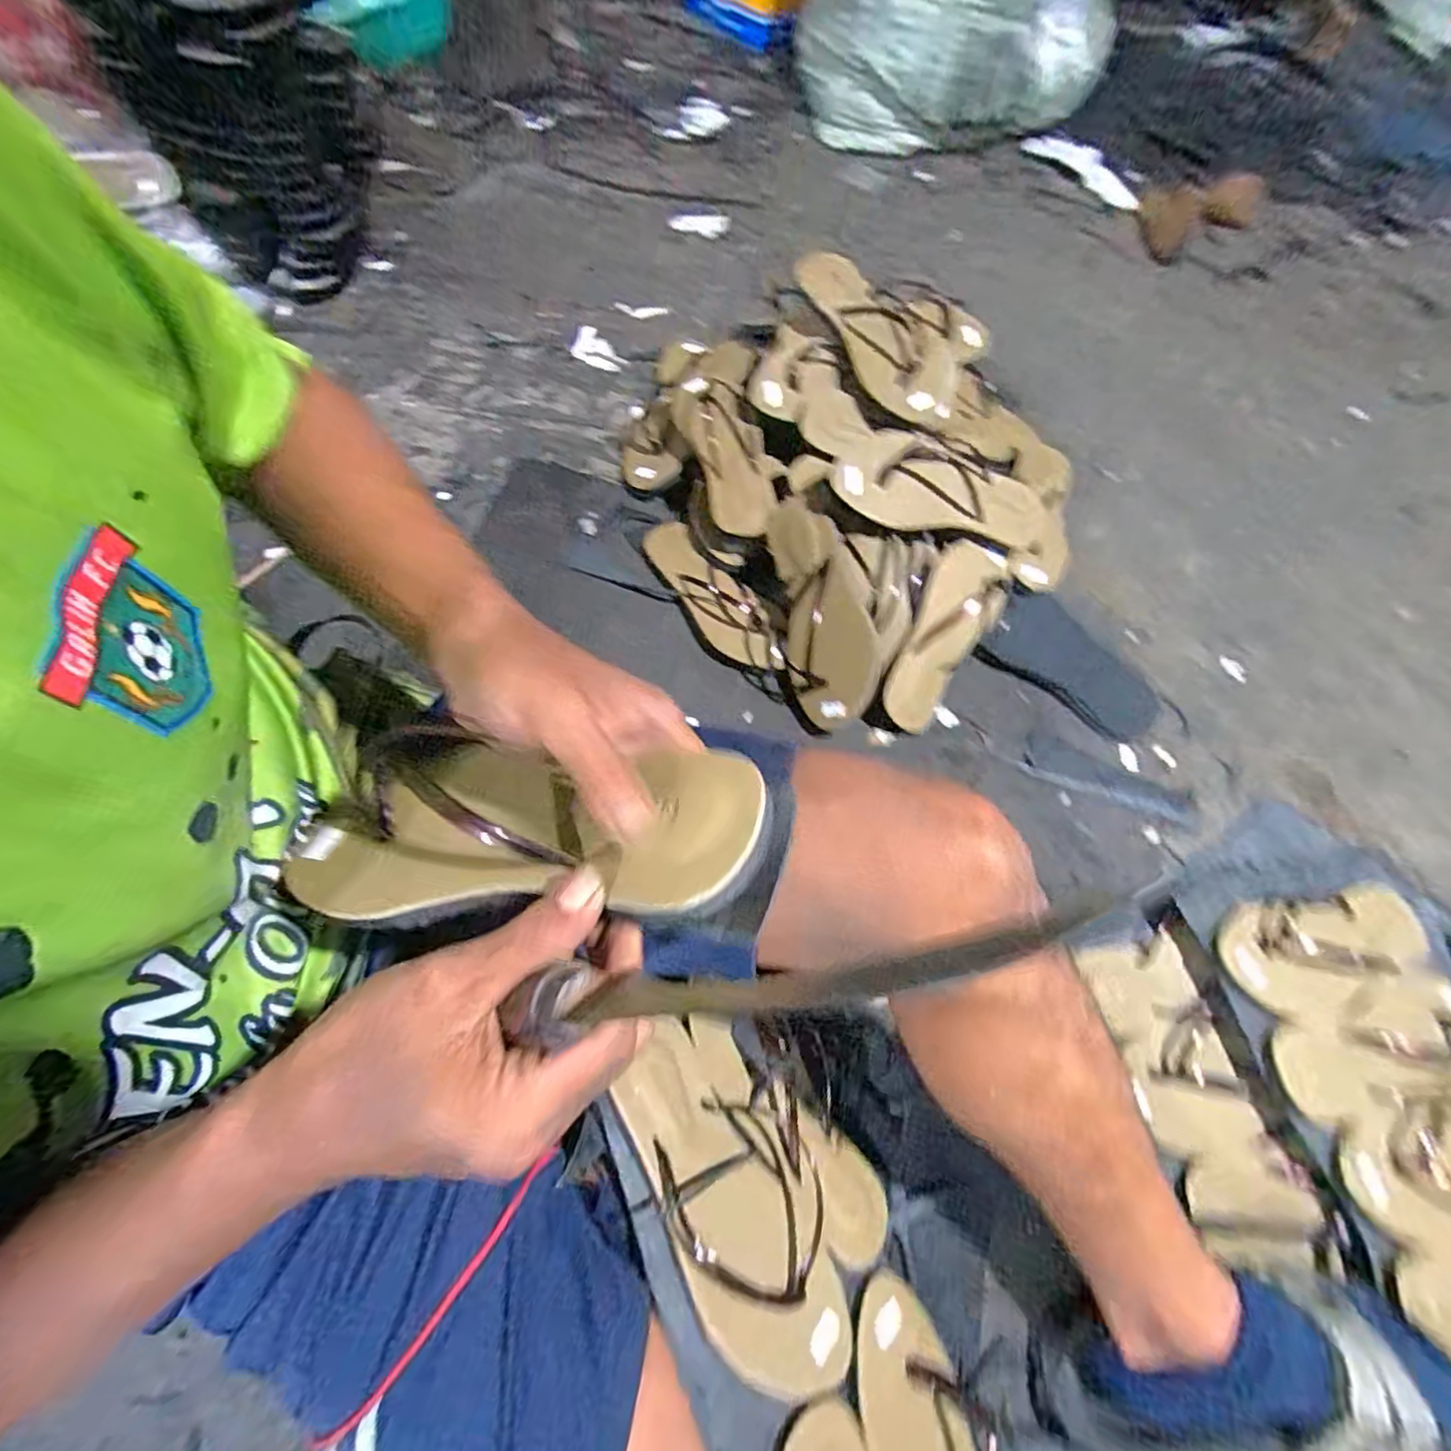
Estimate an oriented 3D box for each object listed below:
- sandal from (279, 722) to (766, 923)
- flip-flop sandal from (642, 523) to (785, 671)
[{"bbox_3d":[-0.096,0.039,0.257,0.223,0.040,0.075,-6,61,21],"label":"sandal"},{"bbox_3d":[-0.019,-0.152,0.736,0.067,0.046,0.232,-34,72,-18],"label":"flip-flop sandal"}]

